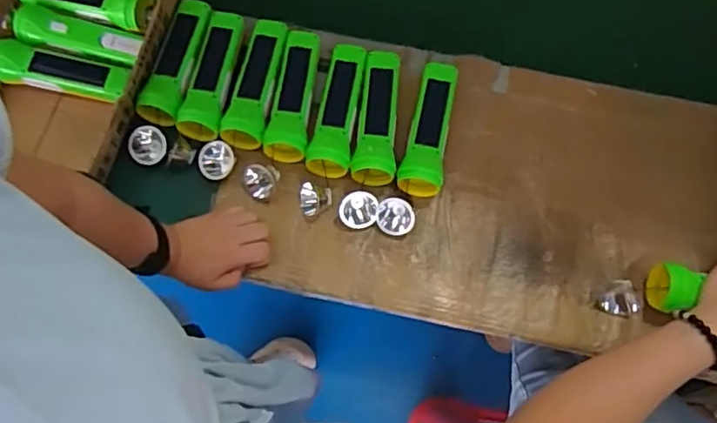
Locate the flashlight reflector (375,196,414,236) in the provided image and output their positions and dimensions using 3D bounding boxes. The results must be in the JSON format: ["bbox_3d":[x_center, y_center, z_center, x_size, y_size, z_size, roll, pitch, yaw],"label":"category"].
[{"bbox_3d":[0.043,0.007,0.682,0.042,0.022,0.040,0,72,0],"label":"flashlight reflector"}]

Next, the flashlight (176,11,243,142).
[{"bbox_3d":[-0.178,-0.167,0.721,0.051,0.041,0.163,6,72,2],"label":"flashlight"}]

